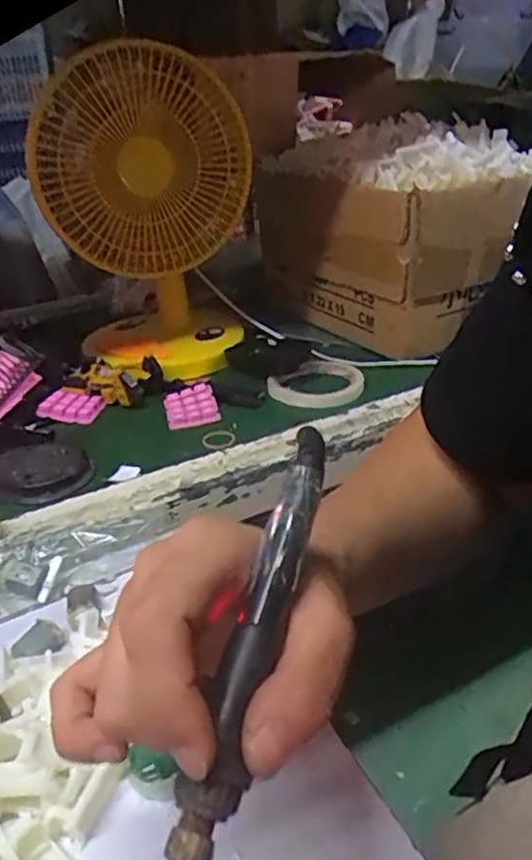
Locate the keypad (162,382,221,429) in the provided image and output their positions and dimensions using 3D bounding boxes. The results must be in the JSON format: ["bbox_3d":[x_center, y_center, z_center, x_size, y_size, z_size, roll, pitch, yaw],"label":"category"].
[{"bbox_3d":[-0.075,-0.025,0.661,0.050,0.014,0.059,-10,30,-12],"label":"keypad"}]

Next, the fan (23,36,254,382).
[{"bbox_3d":[-0.116,-0.234,0.721,0.191,0.303,0.198,-4,29,-1],"label":"fan"}]

